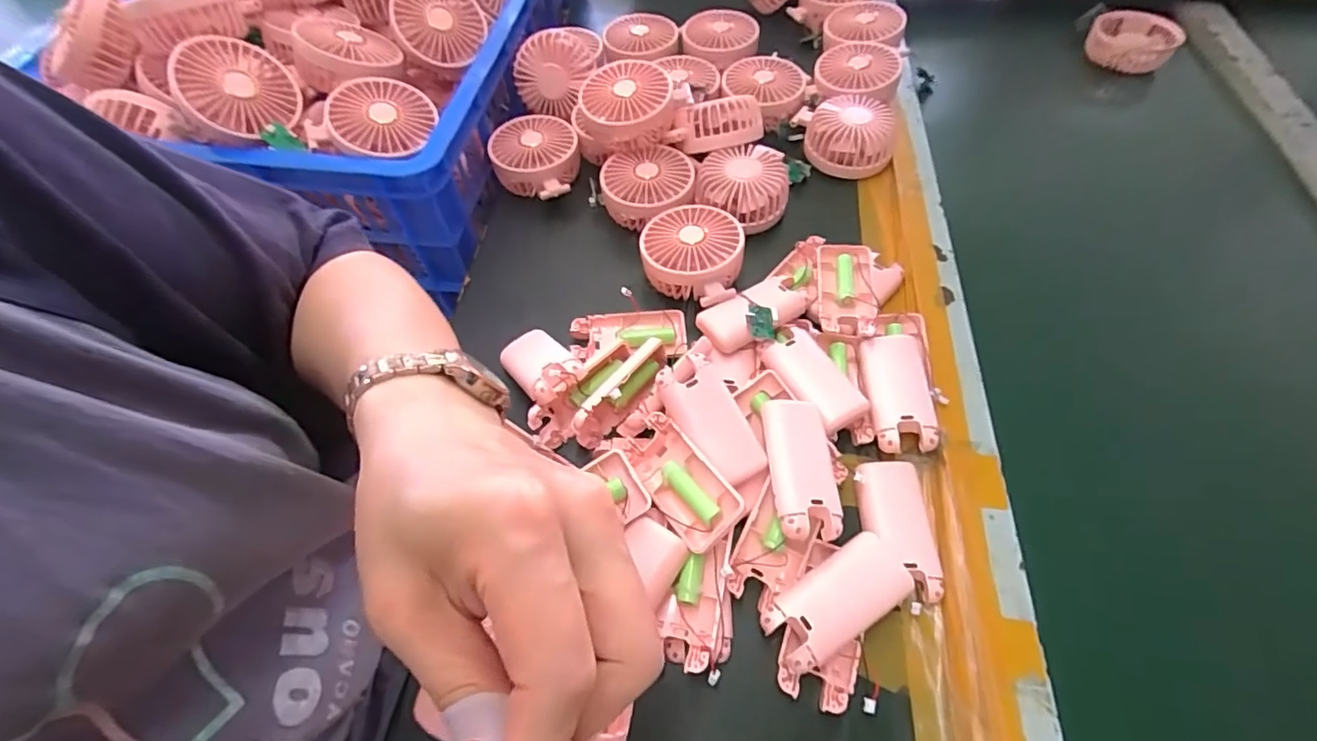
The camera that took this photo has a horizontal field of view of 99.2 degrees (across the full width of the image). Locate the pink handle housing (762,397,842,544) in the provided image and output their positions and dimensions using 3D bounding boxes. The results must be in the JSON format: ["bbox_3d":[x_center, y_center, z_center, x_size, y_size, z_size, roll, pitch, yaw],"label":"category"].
[{"bbox_3d":[0.094,0.065,0.377,0.039,0.021,0.093,-6,58,-1],"label":"pink handle housing"}]

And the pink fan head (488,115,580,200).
[{"bbox_3d":[-0.125,-0.215,0.574,0.083,0.045,0.089,6,58,6],"label":"pink fan head"}]

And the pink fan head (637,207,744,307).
[{"bbox_3d":[0.029,-0.101,0.495,0.086,0.043,0.098,10,59,9],"label":"pink fan head"}]

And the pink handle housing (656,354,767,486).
[{"bbox_3d":[0.038,0.033,0.388,0.043,0.012,0.092,-31,78,-16],"label":"pink handle housing"}]

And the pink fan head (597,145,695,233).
[{"bbox_3d":[-0.010,-0.179,0.546,0.089,0.039,0.085,5,58,6],"label":"pink fan head"}]

